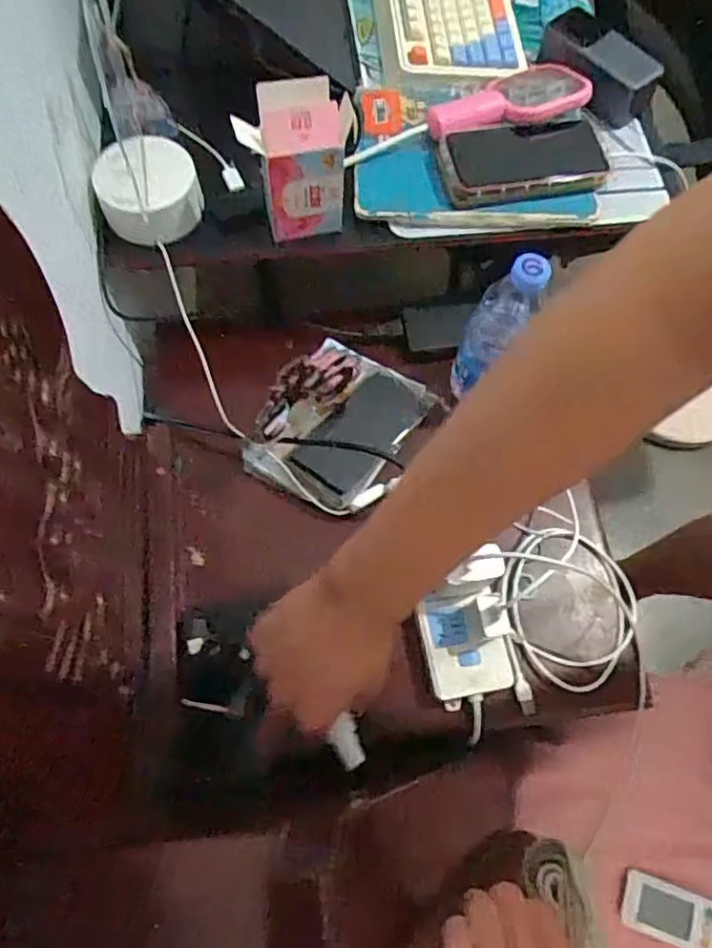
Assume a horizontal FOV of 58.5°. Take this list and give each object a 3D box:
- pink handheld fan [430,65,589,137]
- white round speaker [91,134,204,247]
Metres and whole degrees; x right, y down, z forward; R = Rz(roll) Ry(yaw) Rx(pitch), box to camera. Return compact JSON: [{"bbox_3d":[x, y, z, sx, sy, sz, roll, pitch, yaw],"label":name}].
[{"bbox_3d":[0.147,-0.381,0.643,0.167,0.028,0.075,-12,70,-5],"label":"pink handheld fan"},{"bbox_3d":[-0.194,-0.268,0.596,0.090,0.049,0.083,-15,70,-6],"label":"white round speaker"}]

